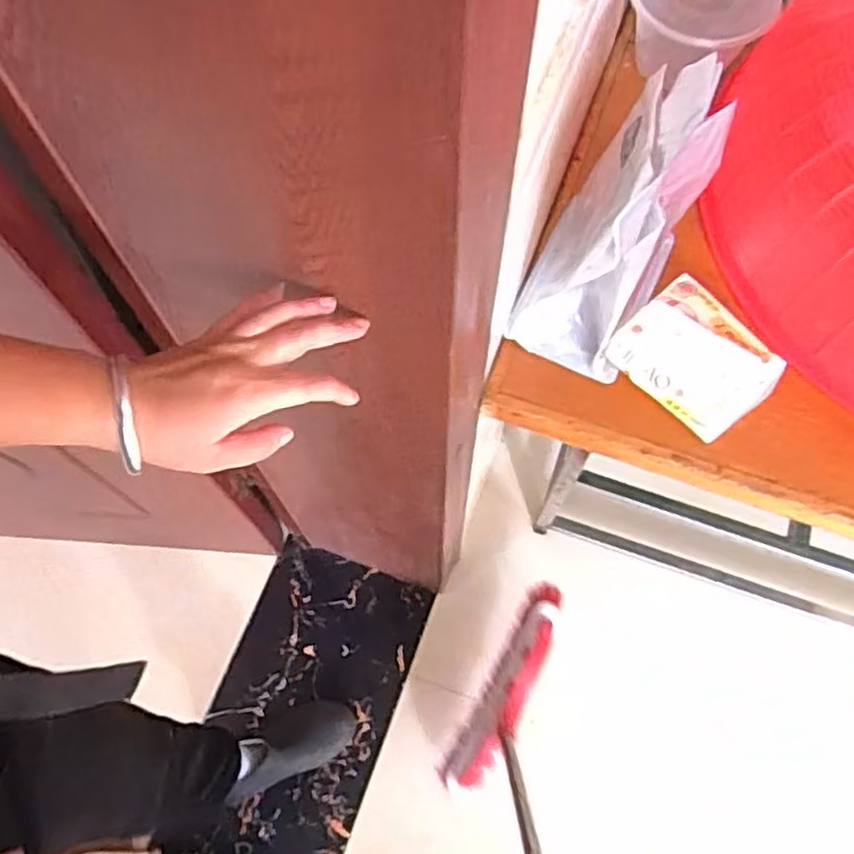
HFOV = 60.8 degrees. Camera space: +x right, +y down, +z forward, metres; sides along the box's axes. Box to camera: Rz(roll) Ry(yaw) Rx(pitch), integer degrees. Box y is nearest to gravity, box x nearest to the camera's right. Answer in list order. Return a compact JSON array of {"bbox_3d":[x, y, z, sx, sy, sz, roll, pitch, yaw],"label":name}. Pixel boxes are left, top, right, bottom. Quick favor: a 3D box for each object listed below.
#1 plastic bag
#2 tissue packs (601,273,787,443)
[{"bbox_3d":[0.154,-0.170,0.611,0.111,0.209,0.171,24,68,11],"label":"plastic bag"},{"bbox_3d":[0.234,-0.061,0.625,0.100,0.048,0.123,-38,71,-15],"label":"tissue packs"}]

